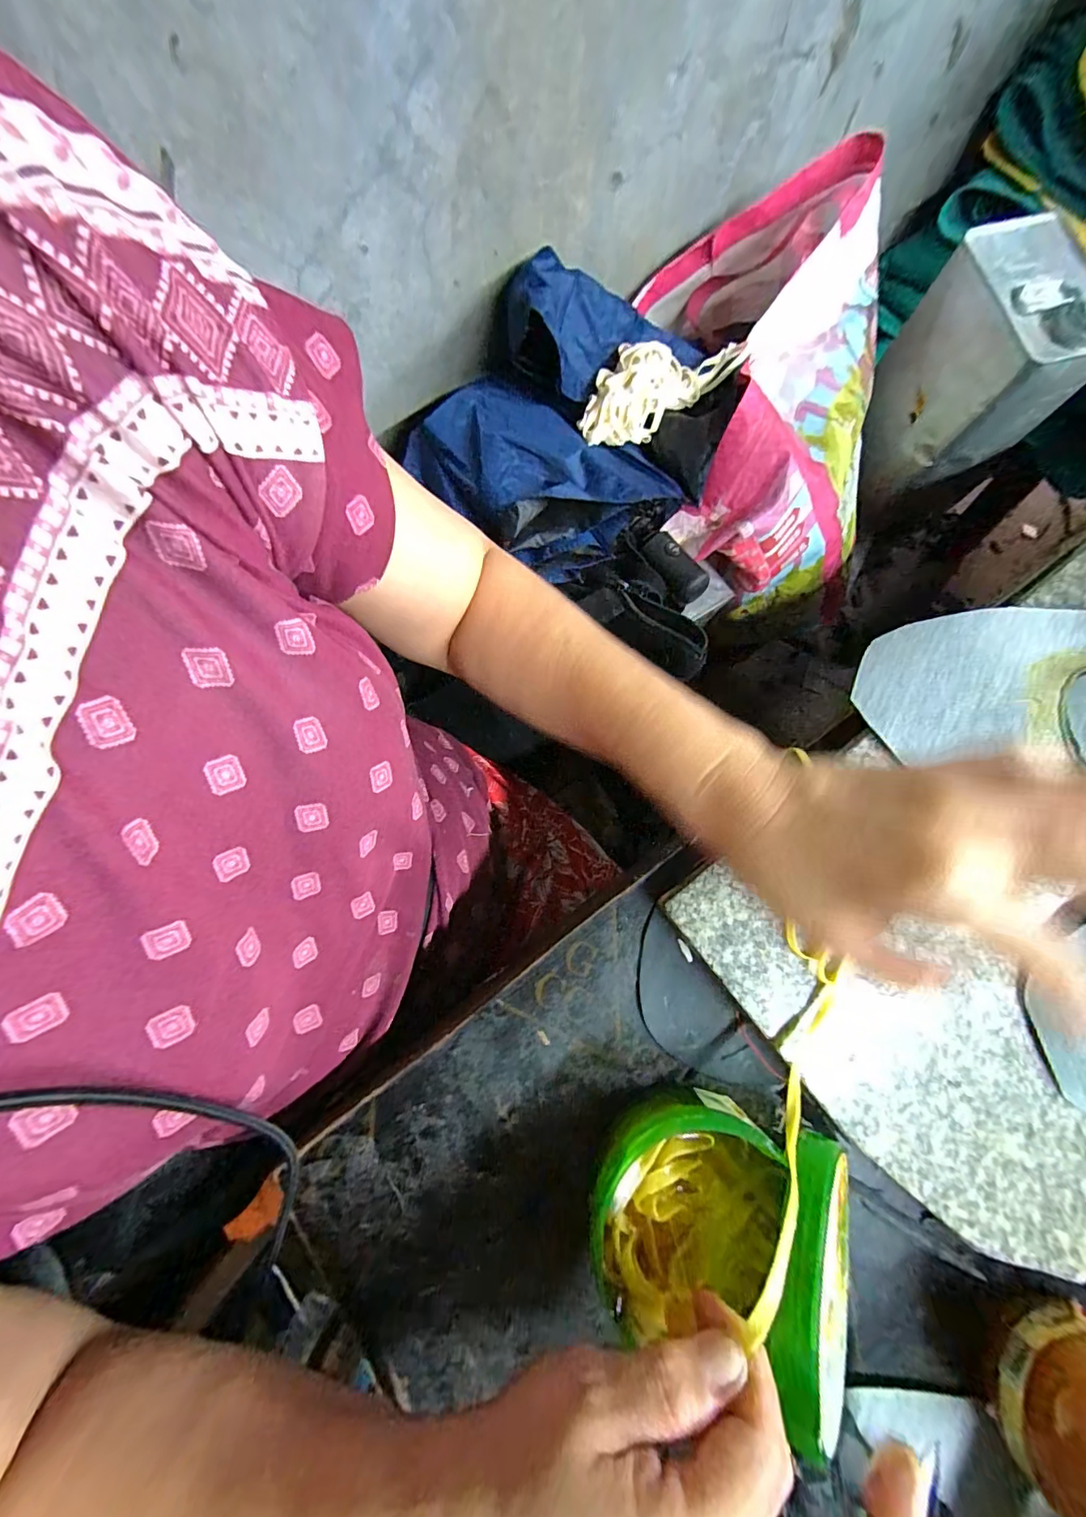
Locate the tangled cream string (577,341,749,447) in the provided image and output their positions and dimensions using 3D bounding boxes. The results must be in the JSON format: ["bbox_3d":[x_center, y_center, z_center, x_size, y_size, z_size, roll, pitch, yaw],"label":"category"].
[{"bbox_3d":[0.098,-0.340,0.434,0.161,0.028,0.068,-38,79,-6],"label":"tangled cream string"}]

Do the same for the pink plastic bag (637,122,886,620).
[{"bbox_3d":[0.225,-0.335,0.453,0.225,0.176,0.345,-3,78,1],"label":"pink plastic bag"}]

